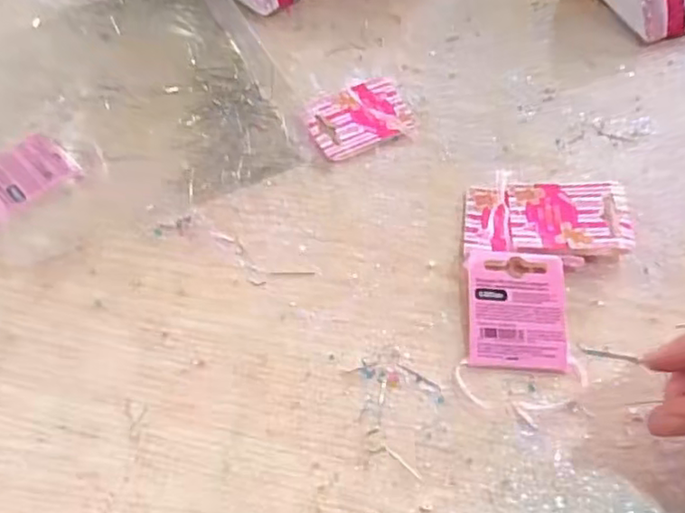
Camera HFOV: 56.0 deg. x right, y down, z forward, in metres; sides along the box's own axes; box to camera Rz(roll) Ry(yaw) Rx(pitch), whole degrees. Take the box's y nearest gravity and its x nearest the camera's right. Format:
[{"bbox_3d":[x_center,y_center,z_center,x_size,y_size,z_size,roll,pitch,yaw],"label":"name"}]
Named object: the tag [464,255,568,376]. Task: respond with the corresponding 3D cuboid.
[{"bbox_3d":[0.083,0.025,0.305,0.046,0.004,0.059,3,65,4],"label":"tag"}]

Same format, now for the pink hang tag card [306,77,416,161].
[{"bbox_3d":[0.010,-0.082,0.376,0.059,0.005,0.046,-20,59,-12],"label":"pink hang tag card"}]

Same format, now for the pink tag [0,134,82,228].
[{"bbox_3d":[-0.180,-0.043,0.354,0.059,0.004,0.046,-37,64,-21],"label":"pink tag"}]

